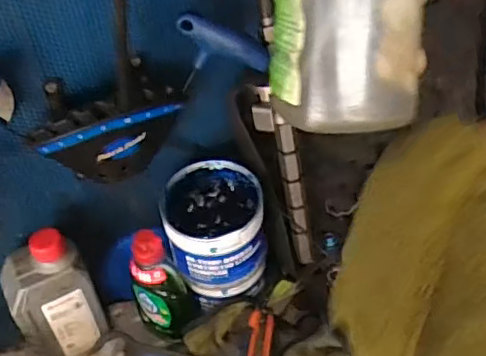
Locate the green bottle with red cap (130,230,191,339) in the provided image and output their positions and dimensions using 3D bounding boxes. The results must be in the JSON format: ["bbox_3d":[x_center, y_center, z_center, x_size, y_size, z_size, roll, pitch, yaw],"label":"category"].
[{"bbox_3d":[-0.090,0.117,0.625,0.056,0.145,0.050,-18,46,-12],"label":"green bottle with red cap"}]

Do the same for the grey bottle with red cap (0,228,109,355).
[{"bbox_3d":[-0.196,0.125,0.612,0.085,0.166,0.049,-21,46,-15],"label":"grey bottle with red cap"}]

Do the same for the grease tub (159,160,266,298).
[{"bbox_3d":[-0.027,0.060,0.619,0.097,0.115,0.099,-3,45,3],"label":"grease tub"}]

